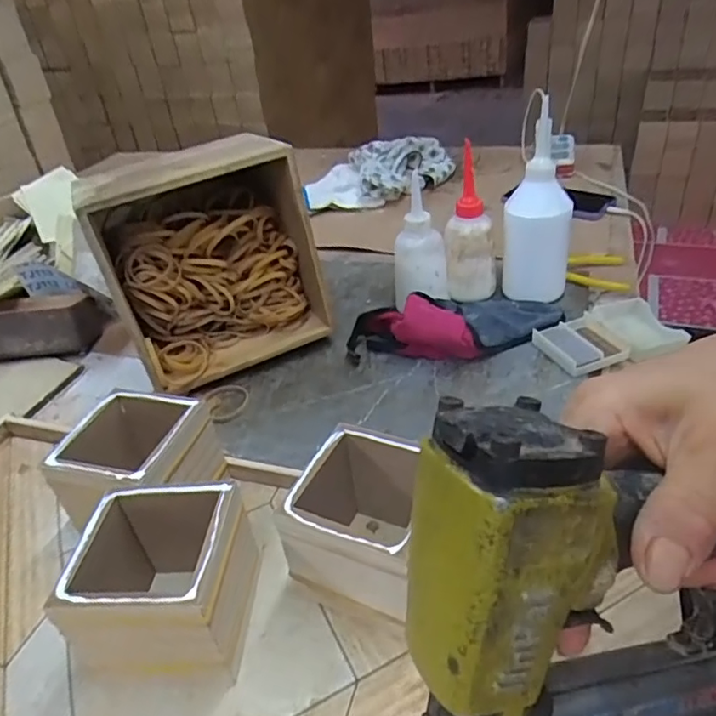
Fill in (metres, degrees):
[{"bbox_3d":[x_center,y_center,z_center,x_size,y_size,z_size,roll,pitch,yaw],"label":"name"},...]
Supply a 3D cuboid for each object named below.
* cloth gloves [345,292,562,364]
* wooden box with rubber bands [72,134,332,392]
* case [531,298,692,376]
[{"bbox_3d":[0.105,-0.039,0.606,0.227,0.055,0.092,-10,36,-5],"label":"cloth gloves"},{"bbox_3d":[-0.161,-0.108,0.611,0.197,0.212,0.164,-21,38,-19],"label":"wooden box with rubber bands"},{"bbox_3d":[0.260,-0.023,0.586,0.144,0.020,0.087,-20,38,-18],"label":"case"}]

